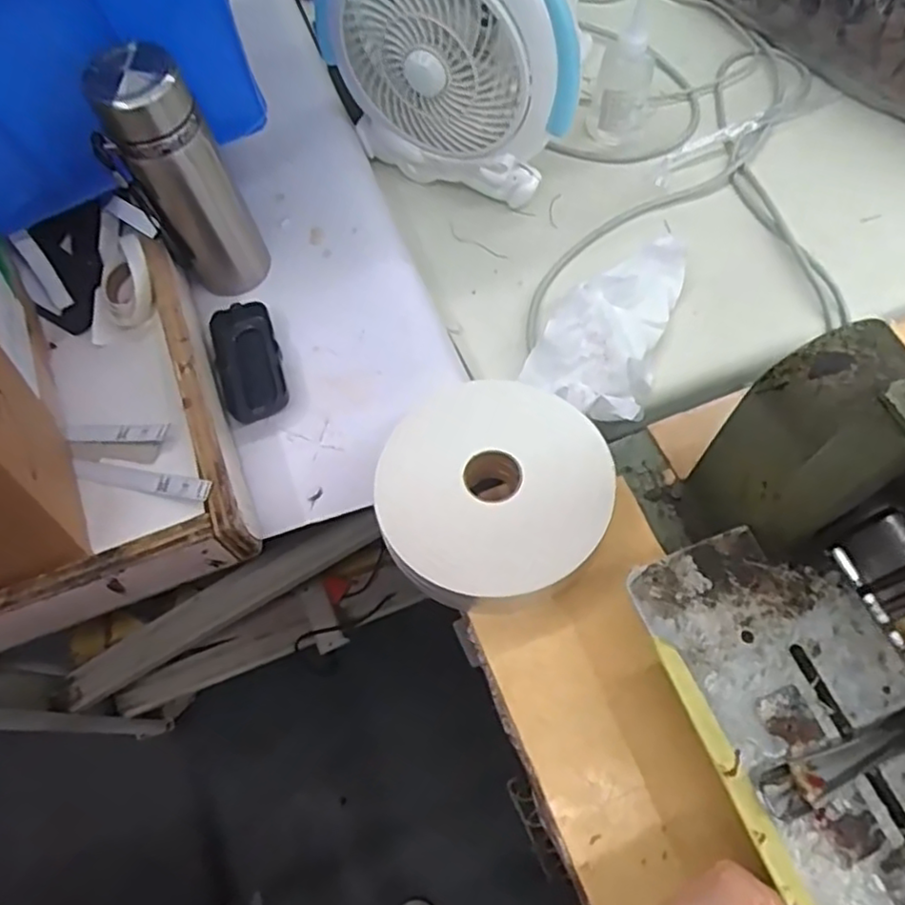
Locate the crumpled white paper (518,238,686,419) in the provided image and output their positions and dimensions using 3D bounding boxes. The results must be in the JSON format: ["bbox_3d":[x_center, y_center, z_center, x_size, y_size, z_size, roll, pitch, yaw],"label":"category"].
[{"bbox_3d":[0.154,-0.117,0.624,0.105,0.057,0.210,29,70,15],"label":"crumpled white paper"}]

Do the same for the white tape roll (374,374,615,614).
[{"bbox_3d":[0.029,0.028,0.491,0.158,0.054,0.154,-1,65,2],"label":"white tape roll"}]

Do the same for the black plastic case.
[{"bbox_3d":[-0.172,-0.075,0.575,0.051,0.027,0.106,-17,66,-5],"label":"black plastic case"}]

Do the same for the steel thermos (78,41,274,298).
[{"bbox_3d":[-0.213,-0.210,0.539,0.076,0.206,0.060,-25,67,-9],"label":"steel thermos"}]

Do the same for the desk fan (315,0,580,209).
[{"bbox_3d":[-0.006,-0.357,0.625,0.250,0.257,0.084,26,69,14],"label":"desk fan"}]

